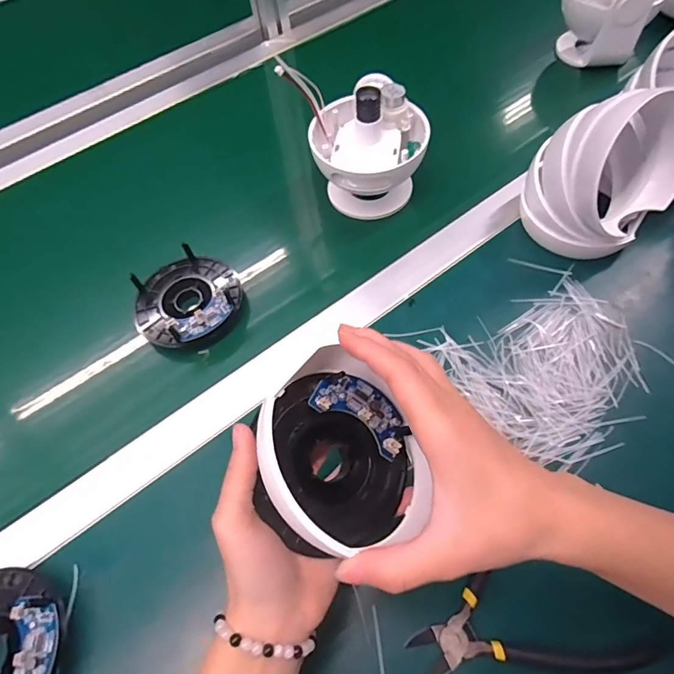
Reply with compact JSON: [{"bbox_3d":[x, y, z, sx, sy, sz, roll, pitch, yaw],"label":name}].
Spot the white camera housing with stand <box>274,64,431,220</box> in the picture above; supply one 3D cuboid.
[{"bbox_3d":[0.027,-0.192,0.457,0.123,0.113,0.102,-9,59,-2],"label":"white camera housing with stand"}]

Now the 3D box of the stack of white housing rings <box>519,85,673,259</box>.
[{"bbox_3d":[0.241,-0.146,0.396,0.113,0.131,0.091,-30,62,-14],"label":"stack of white housing rings"}]

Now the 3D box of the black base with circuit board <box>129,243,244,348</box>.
[{"bbox_3d":[-0.142,-0.035,0.430,0.098,0.034,0.101,-30,62,-14],"label":"black base with circuit board"}]

